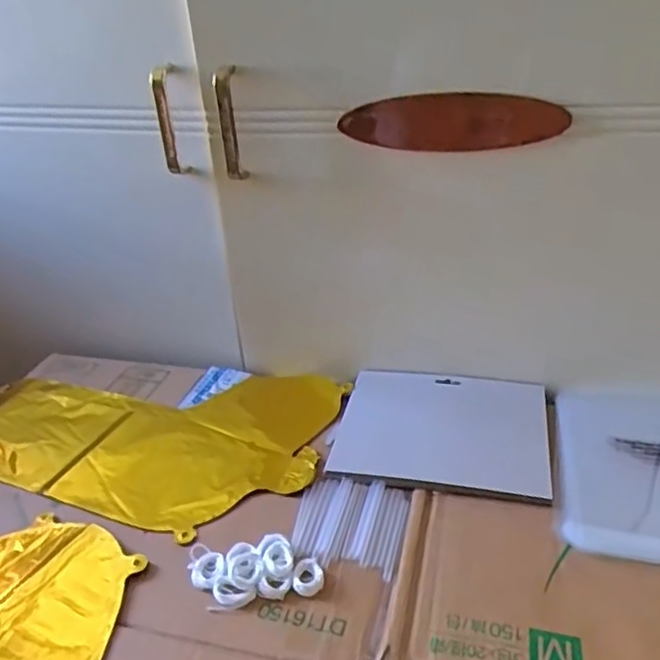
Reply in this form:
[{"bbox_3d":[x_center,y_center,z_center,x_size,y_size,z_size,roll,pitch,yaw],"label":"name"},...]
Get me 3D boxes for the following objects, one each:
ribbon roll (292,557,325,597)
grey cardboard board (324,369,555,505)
[{"bbox_3d":[-0.015,0.180,0.477,0.022,0.008,0.030,-1,30,4],"label":"ribbon roll"},{"bbox_3d":[0.107,0.091,0.612,0.190,0.010,0.159,4,31,13],"label":"grey cardboard board"}]

